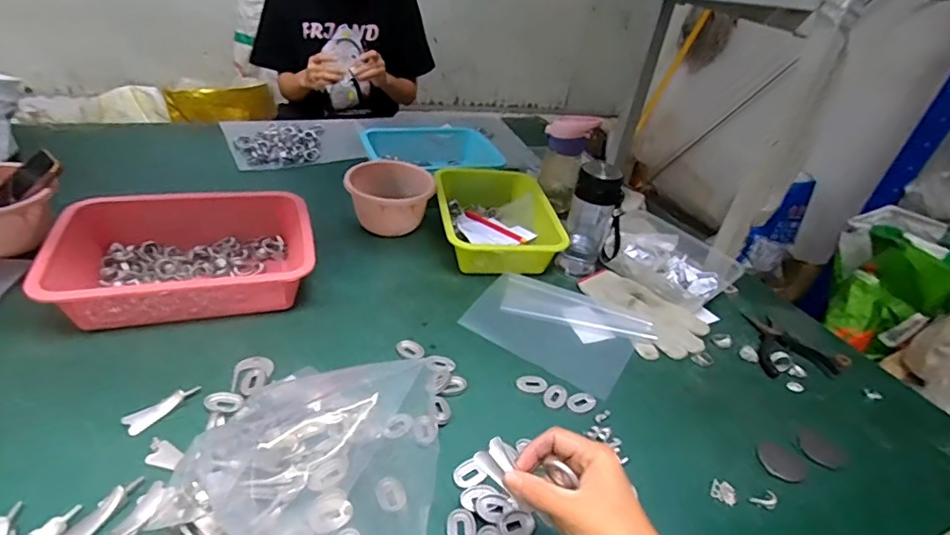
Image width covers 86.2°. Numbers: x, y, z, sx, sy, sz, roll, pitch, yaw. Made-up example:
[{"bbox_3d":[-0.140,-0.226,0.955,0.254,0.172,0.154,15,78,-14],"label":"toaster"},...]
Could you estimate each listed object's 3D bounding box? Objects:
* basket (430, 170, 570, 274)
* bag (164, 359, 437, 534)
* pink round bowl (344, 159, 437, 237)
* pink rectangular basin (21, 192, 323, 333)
[{"bbox_3d":[0.031,-0.081,0.886,0.194,0.077,0.251,1,34,-12],"label":"basket"},{"bbox_3d":[-0.147,0.172,0.494,0.220,0.047,0.257,9,35,-3],"label":"bag"},{"bbox_3d":[-0.146,-0.113,0.878,0.146,0.088,0.136,5,35,-8],"label":"pink round bowl"},{"bbox_3d":[-0.381,-0.017,0.695,0.299,0.084,0.217,-6,36,-20],"label":"pink rectangular basin"}]

